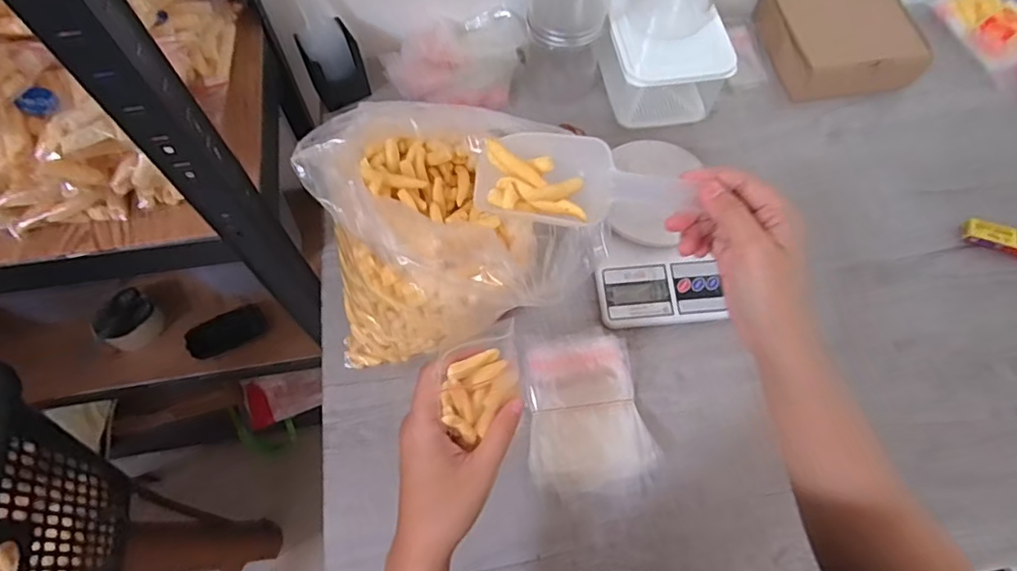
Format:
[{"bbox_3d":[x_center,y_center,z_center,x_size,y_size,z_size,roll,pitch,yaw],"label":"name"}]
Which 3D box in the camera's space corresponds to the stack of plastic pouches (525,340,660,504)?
[{"bbox_3d":[0.073,0.121,0.520,0.111,0.024,0.139,-11,66,-6],"label":"stack of plastic pouches"}]

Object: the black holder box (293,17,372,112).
[{"bbox_3d":[-0.212,-0.264,0.693,0.067,0.094,0.057,-27,68,-12],"label":"black holder box"}]

